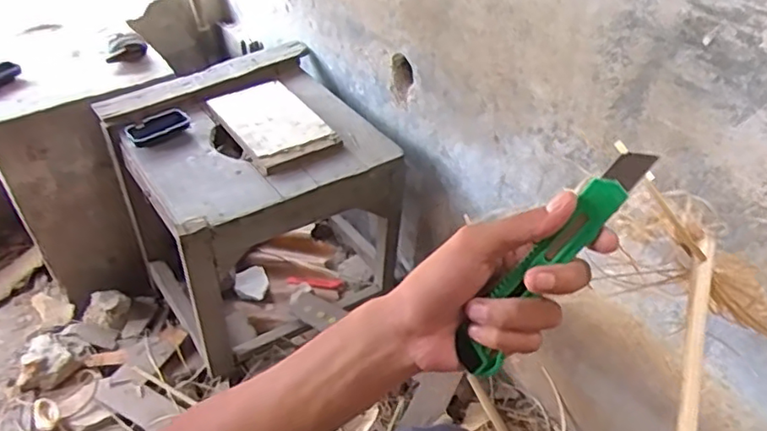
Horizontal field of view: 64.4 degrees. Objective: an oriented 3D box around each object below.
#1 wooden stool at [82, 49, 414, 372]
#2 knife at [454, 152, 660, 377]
[{"bbox_3d":[-0.259,-0.015,1.259,0.455,0.446,0.438,-20,44,-20],"label":"wooden stool"},{"bbox_3d":[0.101,0.030,0.371,0.030,0.167,0.017,37,15,2],"label":"knife"}]

